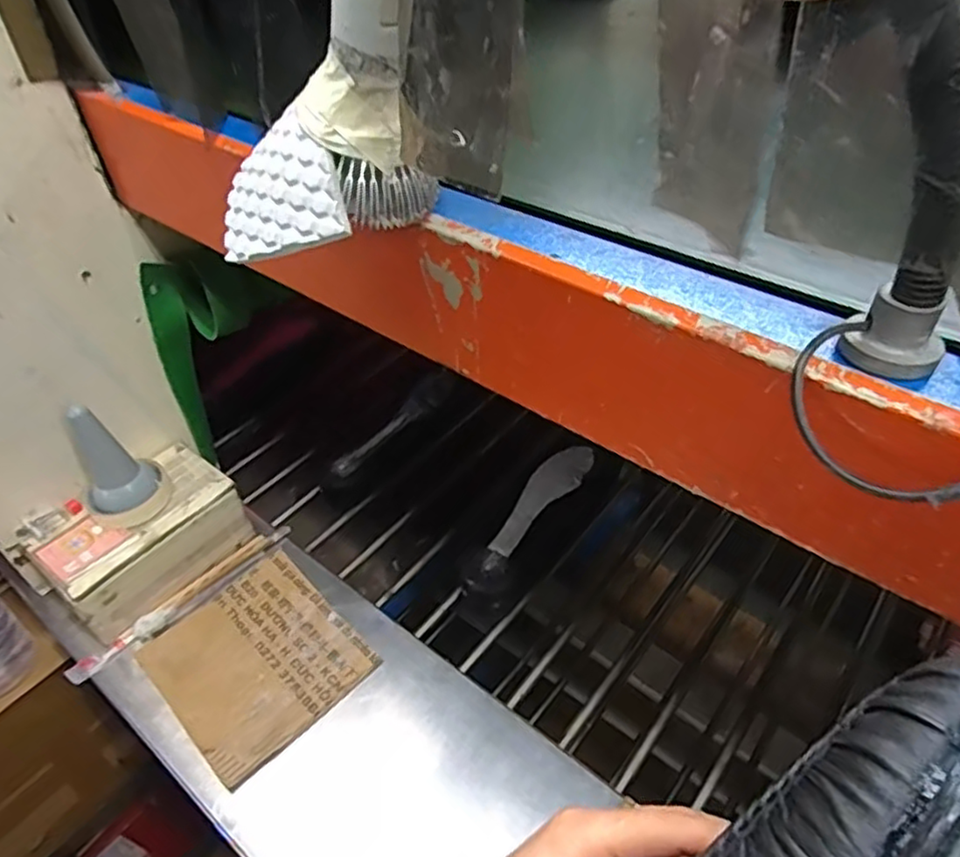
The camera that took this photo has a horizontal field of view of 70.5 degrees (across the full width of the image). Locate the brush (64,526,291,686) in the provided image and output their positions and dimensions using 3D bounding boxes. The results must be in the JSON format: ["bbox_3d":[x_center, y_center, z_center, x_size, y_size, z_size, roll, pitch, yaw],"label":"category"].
[{"bbox_3d":[-0.319,0.183,0.742,0.032,0.025,0.257,31,53,31],"label":"brush"}]

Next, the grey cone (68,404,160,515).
[{"bbox_3d":[-0.382,0.026,0.693,0.071,0.118,0.058,-30,50,-26],"label":"grey cone"}]

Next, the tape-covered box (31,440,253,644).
[{"bbox_3d":[-0.369,0.121,0.752,0.119,0.085,0.194,25,50,27],"label":"tape-covered box"}]

